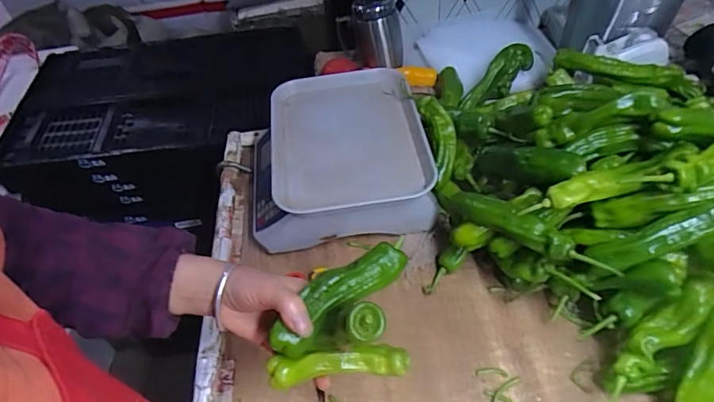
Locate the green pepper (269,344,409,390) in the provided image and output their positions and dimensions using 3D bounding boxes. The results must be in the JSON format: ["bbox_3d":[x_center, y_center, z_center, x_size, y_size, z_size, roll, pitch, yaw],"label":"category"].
[{"bbox_3d":[-0.016,0.147,0.425,0.123,0.022,0.028,-2,48,-12],"label":"green pepper"}]

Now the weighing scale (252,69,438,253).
[{"bbox_3d":[-0.034,-0.064,0.725,0.259,0.107,0.281,-8,49,-2],"label":"weighing scale"}]

